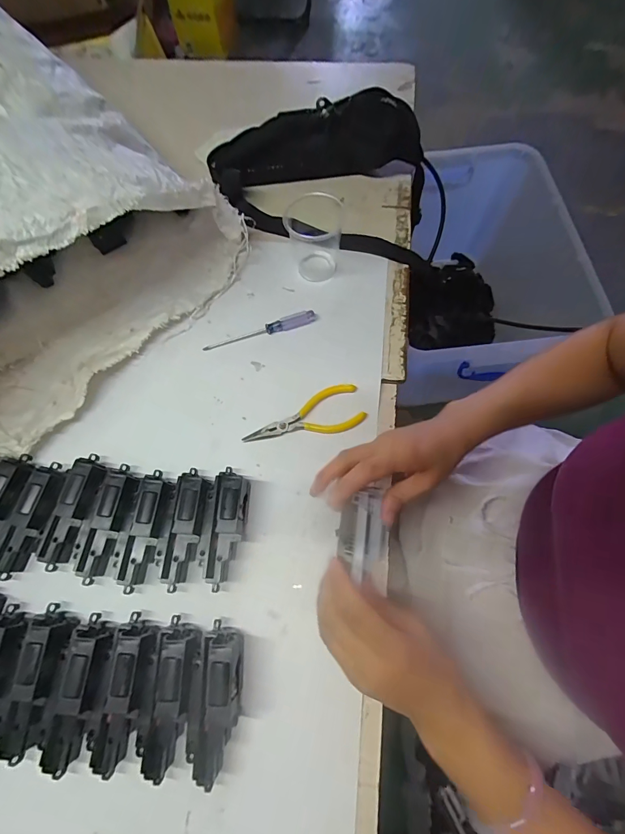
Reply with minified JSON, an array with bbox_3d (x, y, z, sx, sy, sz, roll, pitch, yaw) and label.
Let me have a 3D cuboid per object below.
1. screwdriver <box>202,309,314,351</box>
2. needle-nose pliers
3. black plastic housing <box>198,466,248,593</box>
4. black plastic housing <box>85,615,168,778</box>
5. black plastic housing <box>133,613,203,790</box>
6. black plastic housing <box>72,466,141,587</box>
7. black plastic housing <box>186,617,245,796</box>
[{"bbox_3d":[-0.058,-0.096,0.414,0.131,0.011,0.016,-19,71,-7],"label":"screwdriver"},{"bbox_3d":[-0.008,0.005,0.377,0.125,0.007,0.046,-21,71,-7],"label":"needle-nose pliers"},{"bbox_3d":[-0.079,0.100,0.334,0.037,0.036,0.101,5,70,2],"label":"black plastic housing"},{"bbox_3d":[-0.149,0.216,0.288,0.033,0.035,0.098,11,71,4],"label":"black plastic housing"},{"bbox_3d":[-0.112,0.218,0.286,0.035,0.036,0.099,7,70,3],"label":"black plastic housing"},{"bbox_3d":[-0.189,0.096,0.336,0.033,0.037,0.102,14,71,5],"label":"black plastic housing"},{"bbox_3d":[-0.073,0.222,0.284,0.034,0.038,0.099,3,70,1],"label":"black plastic housing"}]

